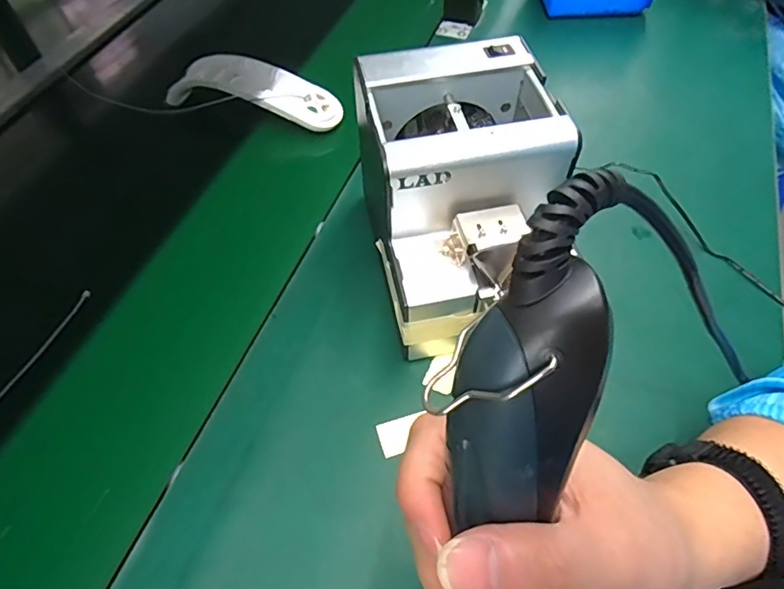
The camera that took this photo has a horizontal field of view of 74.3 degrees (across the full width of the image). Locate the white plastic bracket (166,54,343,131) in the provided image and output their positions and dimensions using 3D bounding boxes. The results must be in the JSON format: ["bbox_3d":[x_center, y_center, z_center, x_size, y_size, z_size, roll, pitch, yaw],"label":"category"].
[{"bbox_3d":[-0.147,-0.222,0.569,0.195,0.039,0.057,15,56,12],"label":"white plastic bracket"}]

